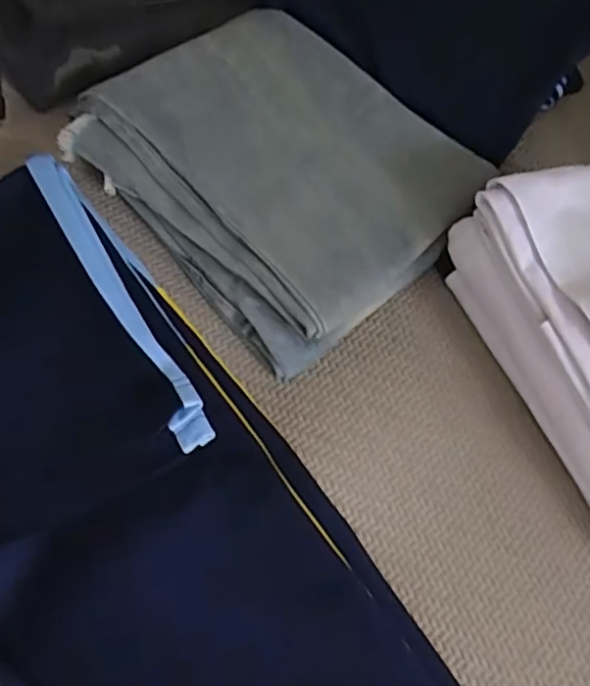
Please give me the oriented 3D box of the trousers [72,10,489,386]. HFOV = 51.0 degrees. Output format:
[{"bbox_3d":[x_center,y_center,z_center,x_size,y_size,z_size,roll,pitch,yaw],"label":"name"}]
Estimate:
[{"bbox_3d":[-0.013,-0.132,0.460,0.217,0.058,0.254,-41,74,-21],"label":"trousers"}]

